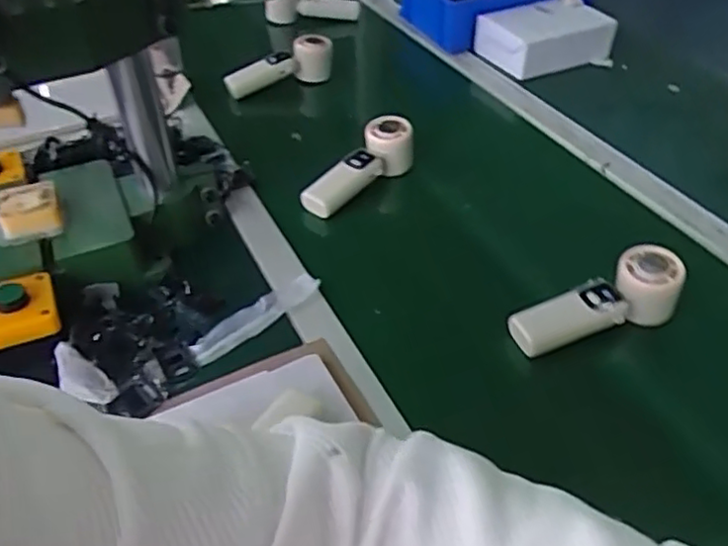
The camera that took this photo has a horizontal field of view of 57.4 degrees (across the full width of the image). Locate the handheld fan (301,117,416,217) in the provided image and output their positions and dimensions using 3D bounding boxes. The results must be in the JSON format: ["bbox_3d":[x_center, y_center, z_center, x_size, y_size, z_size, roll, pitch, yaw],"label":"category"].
[{"bbox_3d":[-0.006,-0.123,0.809,0.164,0.069,0.041,-40,52,-16],"label":"handheld fan"}]

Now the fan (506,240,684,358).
[{"bbox_3d":[0.215,0.030,0.622,0.161,0.067,0.054,-14,43,-13],"label":"fan"}]

